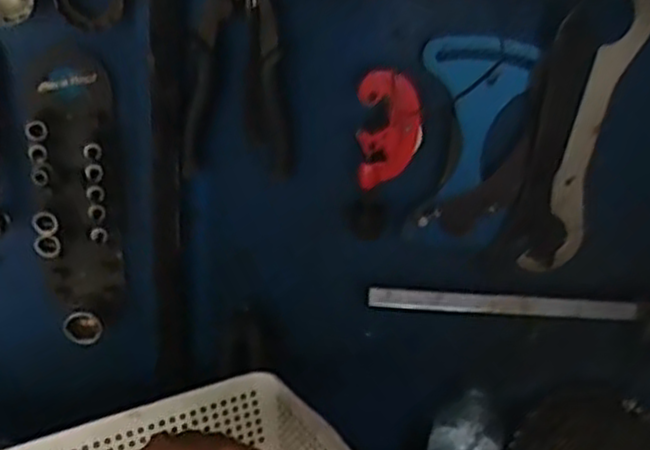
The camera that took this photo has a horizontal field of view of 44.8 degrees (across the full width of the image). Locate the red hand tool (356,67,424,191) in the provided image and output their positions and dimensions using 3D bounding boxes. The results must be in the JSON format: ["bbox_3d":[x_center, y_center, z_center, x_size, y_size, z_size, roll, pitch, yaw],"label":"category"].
[{"bbox_3d":[0.056,-0.080,0.675,0.058,0.100,0.015,1,25,-8],"label":"red hand tool"}]

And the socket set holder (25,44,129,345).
[{"bbox_3d":[-0.214,-0.021,0.679,0.073,0.247,0.042,-3,26,-15],"label":"socket set holder"}]

